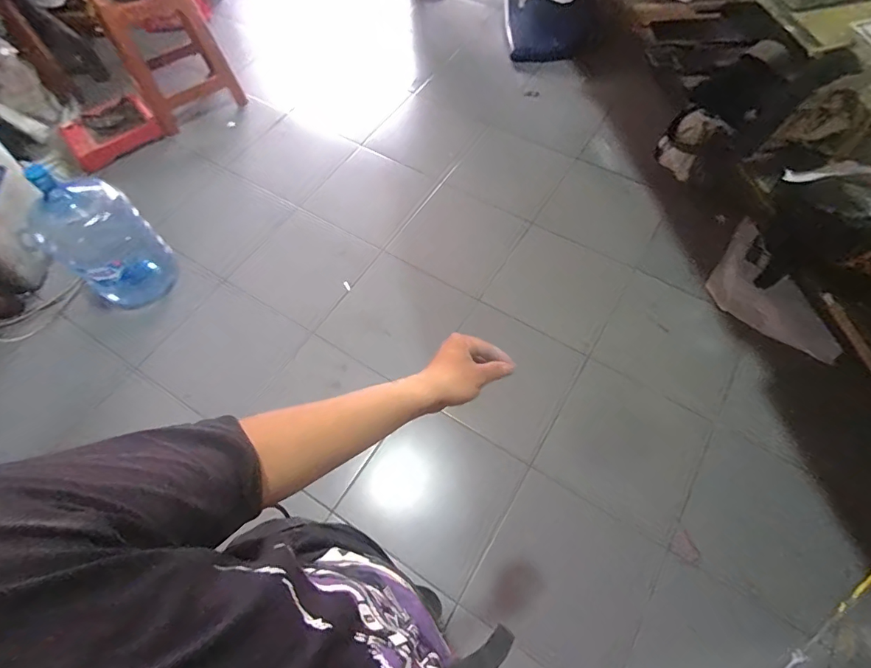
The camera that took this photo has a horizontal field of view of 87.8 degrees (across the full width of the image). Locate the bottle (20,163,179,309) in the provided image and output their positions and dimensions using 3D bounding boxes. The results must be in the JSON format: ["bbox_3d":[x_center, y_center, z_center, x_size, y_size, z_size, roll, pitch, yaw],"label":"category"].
[{"bbox_3d":[-1.045,-0.295,1.418,0.258,0.417,0.273,41,70,19],"label":"bottle"}]

